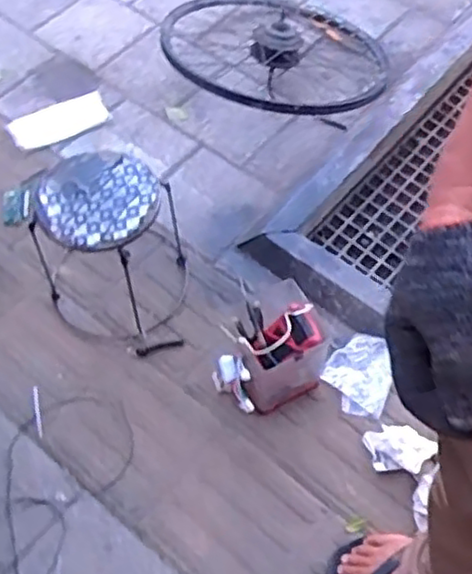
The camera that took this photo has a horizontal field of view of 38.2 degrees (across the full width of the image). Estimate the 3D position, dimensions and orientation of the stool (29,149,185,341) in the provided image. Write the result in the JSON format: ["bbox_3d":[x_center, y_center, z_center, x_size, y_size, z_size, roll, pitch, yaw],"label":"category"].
[{"bbox_3d":[-0.242,-0.085,1.306,0.246,0.270,0.229,0,60,0],"label":"stool"}]

